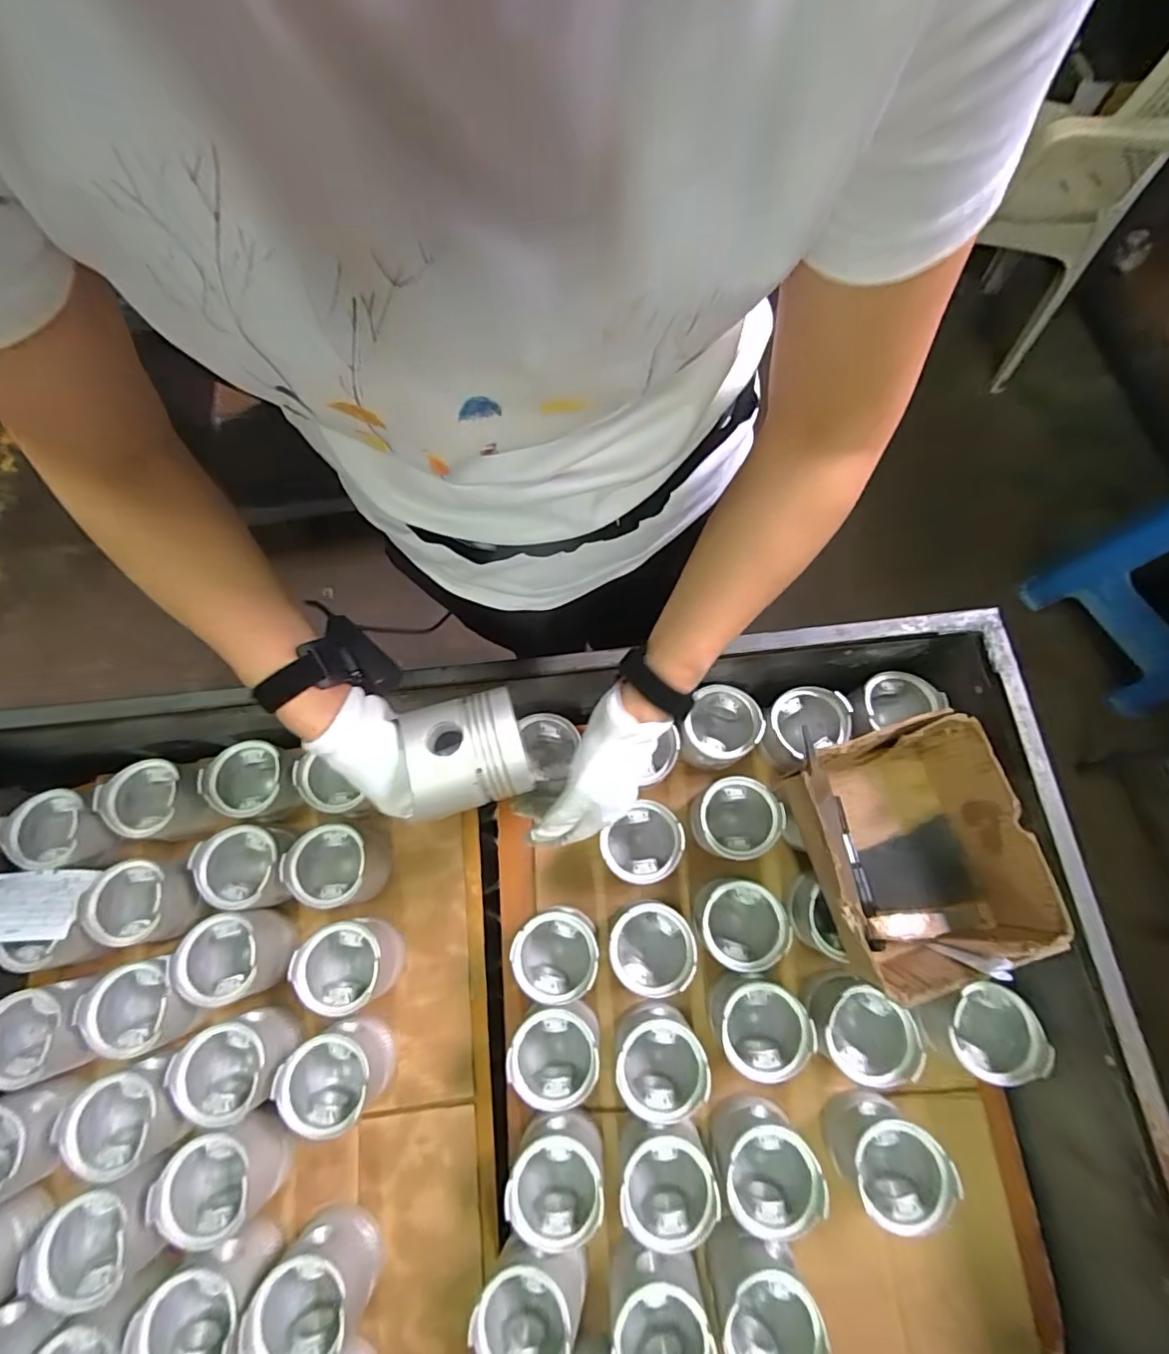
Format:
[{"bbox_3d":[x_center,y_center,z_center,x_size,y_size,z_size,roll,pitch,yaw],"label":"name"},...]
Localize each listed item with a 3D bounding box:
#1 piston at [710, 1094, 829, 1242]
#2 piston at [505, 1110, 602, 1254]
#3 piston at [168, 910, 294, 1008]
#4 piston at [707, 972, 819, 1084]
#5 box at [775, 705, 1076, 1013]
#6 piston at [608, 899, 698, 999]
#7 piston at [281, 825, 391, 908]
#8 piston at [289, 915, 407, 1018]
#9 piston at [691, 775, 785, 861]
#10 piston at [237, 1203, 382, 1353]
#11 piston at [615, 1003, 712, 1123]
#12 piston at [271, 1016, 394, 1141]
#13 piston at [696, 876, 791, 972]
[{"bbox_3d":[0.169,0.459,0.538,0.083,0.084,0.086,-1,72,2],"label":"piston"},{"bbox_3d":[-0.025,0.475,0.549,0.084,0.091,0.084,-1,72,2],"label":"piston"},{"bbox_3d":[-0.369,0.296,0.606,0.084,0.075,0.086,-1,72,2],"label":"piston"},{"bbox_3d":[0.175,0.349,0.573,0.081,0.077,0.086,-1,72,2],"label":"piston"},{"bbox_3d":[0.300,0.162,0.536,0.165,0.104,0.206,-14,72,-2],"label":"box"},{"bbox_3d":[0.069,0.281,0.599,0.083,0.084,0.082,-1,72,2],"label":"piston"},{"bbox_3d":[-0.269,0.208,0.633,0.088,0.083,0.084,-4,72,1],"label":"piston"},{"bbox_3d":[-0.242,0.301,0.600,0.081,0.089,0.081,-1,72,2],"label":"piston"},{"bbox_3d":[0.167,0.158,0.635,0.080,0.087,0.082,-7,72,0],"label":"piston"},{"bbox_3d":[-0.243,0.558,0.520,0.080,0.097,0.077,-1,72,2],"label":"piston"},{"bbox_3d":[0.074,0.381,0.574,0.086,0.081,0.090,-1,72,2],"label":"piston"},{"bbox_3d":[-0.245,0.398,0.572,0.084,0.083,0.082,-1,72,2],"label":"piston"},{"bbox_3d":[0.162,0.259,0.604,0.083,0.080,0.082,-1,72,2],"label":"piston"}]

